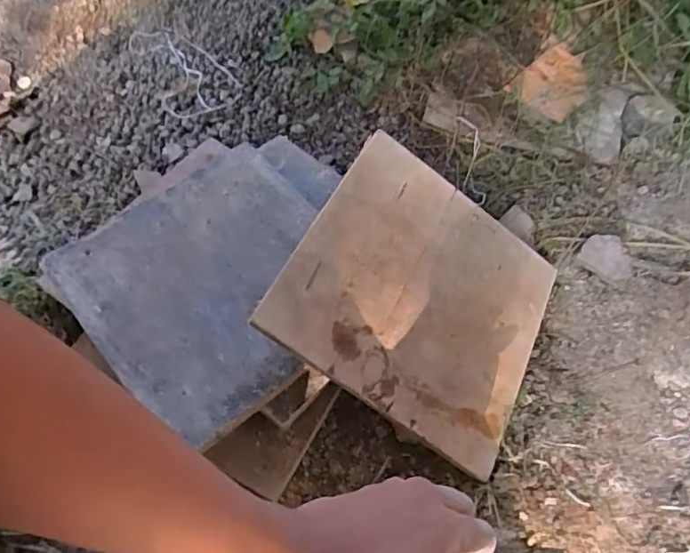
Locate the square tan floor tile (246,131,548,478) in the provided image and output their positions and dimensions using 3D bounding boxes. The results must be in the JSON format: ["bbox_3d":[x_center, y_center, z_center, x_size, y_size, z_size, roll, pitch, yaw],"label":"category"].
[{"bbox_3d":[0.077,0.018,0.516,0.252,0.009,0.233,36,65,-11],"label":"square tan floor tile"}]

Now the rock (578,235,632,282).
[{"bbox_3d":[0.288,-0.023,0.599,0.054,0.013,0.053,1,57,-1],"label":"rock"}]

